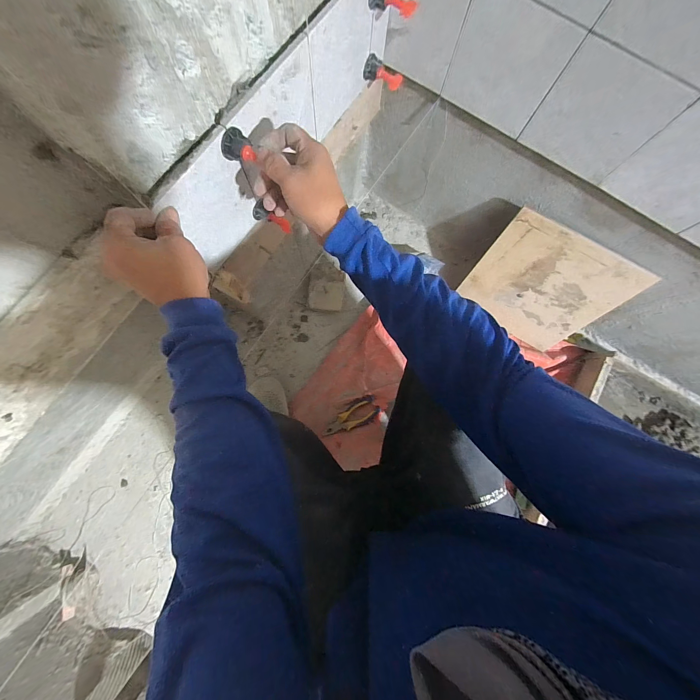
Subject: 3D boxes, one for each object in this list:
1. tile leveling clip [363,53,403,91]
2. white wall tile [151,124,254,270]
[{"bbox_3d":[0.055,-0.444,0.470,0.061,0.027,0.027,18,80,1],"label":"tile leveling clip"},{"bbox_3d":[-0.167,-0.177,0.369,0.011,0.140,0.109,33,81,3],"label":"white wall tile"}]

